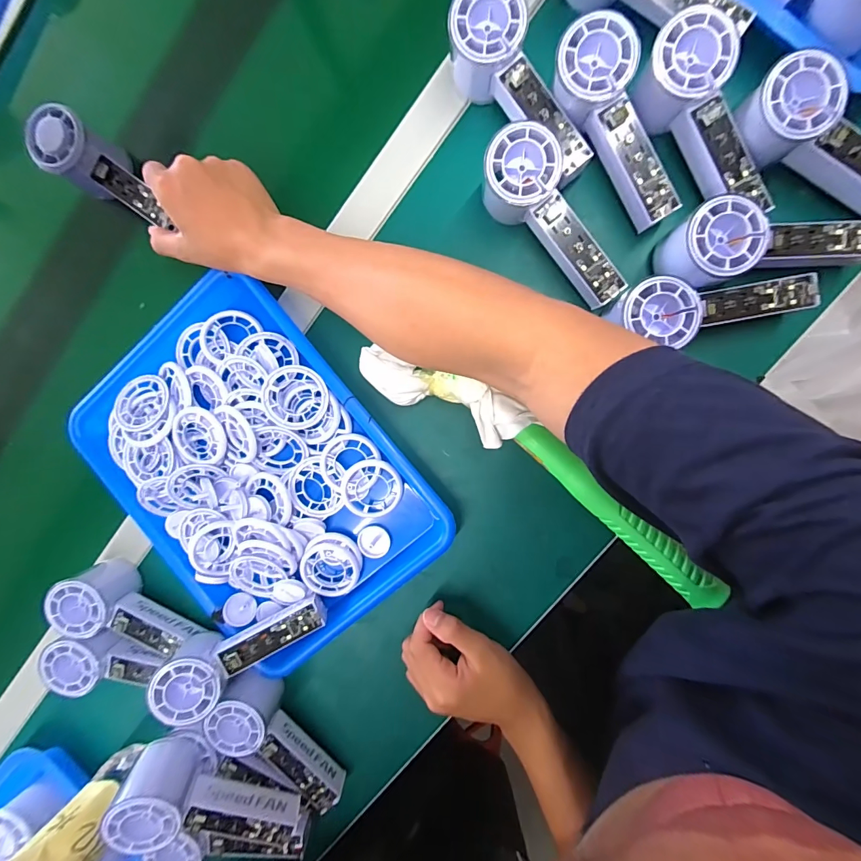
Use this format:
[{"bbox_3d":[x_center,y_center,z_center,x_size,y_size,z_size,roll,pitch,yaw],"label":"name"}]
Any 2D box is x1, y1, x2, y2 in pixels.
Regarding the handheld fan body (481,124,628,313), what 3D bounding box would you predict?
[{"bbox_3d":[0.099,-0.164,0.333,0.054,0.058,0.145,-34,88,8],"label":"handheld fan body"}]

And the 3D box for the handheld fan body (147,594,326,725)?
[{"bbox_3d":[-0.172,0.206,0.384,0.149,0.056,0.058,-24,89,-15],"label":"handheld fan body"}]

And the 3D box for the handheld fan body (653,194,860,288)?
[{"bbox_3d":[0.262,-0.140,0.319,0.152,0.053,0.057,-1,93,-4],"label":"handheld fan body"}]

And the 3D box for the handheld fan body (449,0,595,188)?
[{"bbox_3d":[0.077,-0.275,0.335,0.058,0.050,0.158,-41,99,8],"label":"handheld fan body"}]

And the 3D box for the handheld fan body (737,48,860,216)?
[{"bbox_3d":[0.298,-0.208,0.304,0.151,0.042,0.055,30,97,-8],"label":"handheld fan body"}]

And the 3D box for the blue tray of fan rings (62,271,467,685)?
[{"bbox_3d":[-0.170,0.044,0.397,0.246,0.038,0.337,-40,87,8],"label":"blue tray of fan rings"}]

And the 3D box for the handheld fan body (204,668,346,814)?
[{"bbox_3d":[-0.144,0.303,0.391,0.052,0.053,0.149,-44,87,8],"label":"handheld fan body"}]

